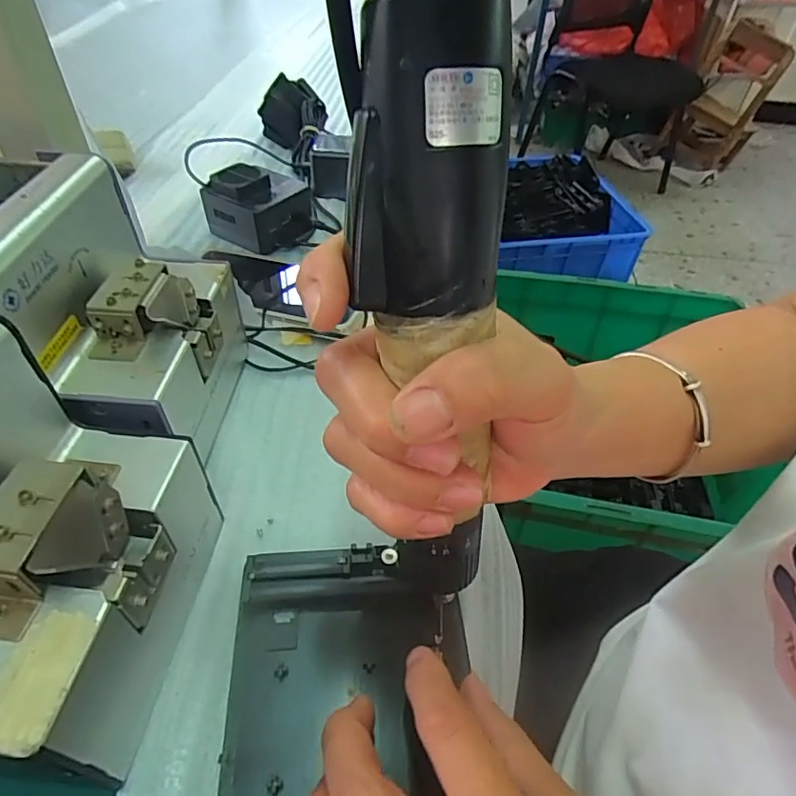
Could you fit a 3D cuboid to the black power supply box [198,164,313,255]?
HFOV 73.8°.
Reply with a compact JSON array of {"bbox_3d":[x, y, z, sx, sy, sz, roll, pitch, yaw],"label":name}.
[{"bbox_3d":[-0.130,-0.182,0.504,0.087,0.059,0.073,29,51,23],"label":"black power supply box"}]

